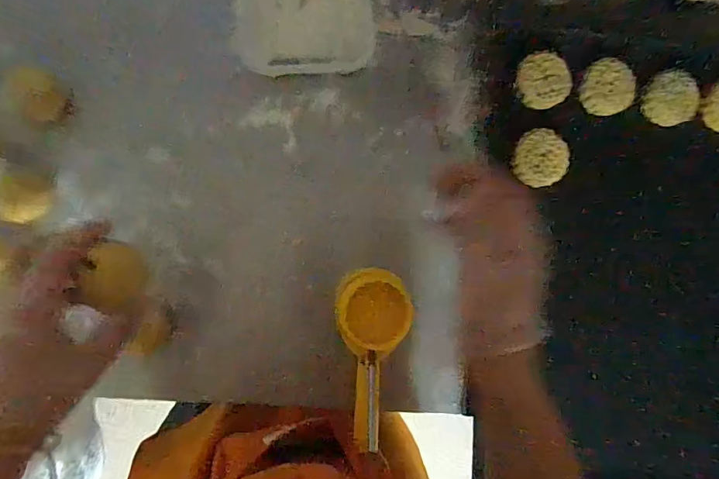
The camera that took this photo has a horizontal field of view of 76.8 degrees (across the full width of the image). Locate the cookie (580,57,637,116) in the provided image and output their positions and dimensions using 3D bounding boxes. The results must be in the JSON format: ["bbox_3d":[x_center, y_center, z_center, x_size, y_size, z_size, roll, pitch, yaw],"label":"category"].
[{"bbox_3d":[0.315,-0.191,0.572,0.063,0.011,0.065,10,111,1],"label":"cookie"}]

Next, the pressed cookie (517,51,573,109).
[{"bbox_3d":[0.229,-0.197,0.560,0.061,0.013,0.066,1,100,5],"label":"pressed cookie"}]

